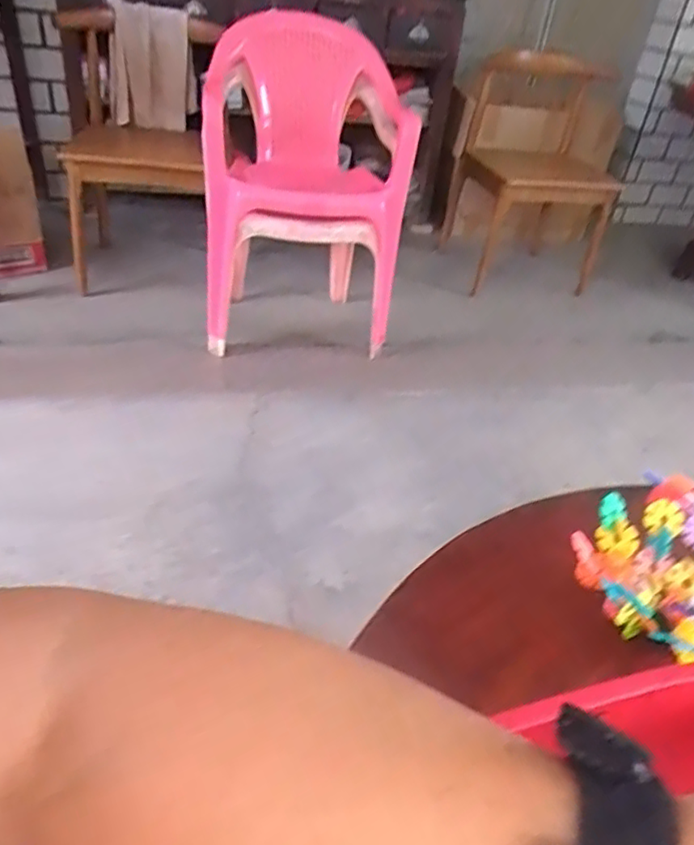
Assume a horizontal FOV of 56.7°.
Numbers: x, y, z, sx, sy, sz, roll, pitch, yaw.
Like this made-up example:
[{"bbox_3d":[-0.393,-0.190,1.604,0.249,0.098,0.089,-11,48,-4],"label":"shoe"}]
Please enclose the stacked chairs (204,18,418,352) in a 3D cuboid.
[{"bbox_3d":[-0.111,-0.620,1.716,0.504,0.750,0.445,2,36,-8],"label":"stacked chairs"}]

